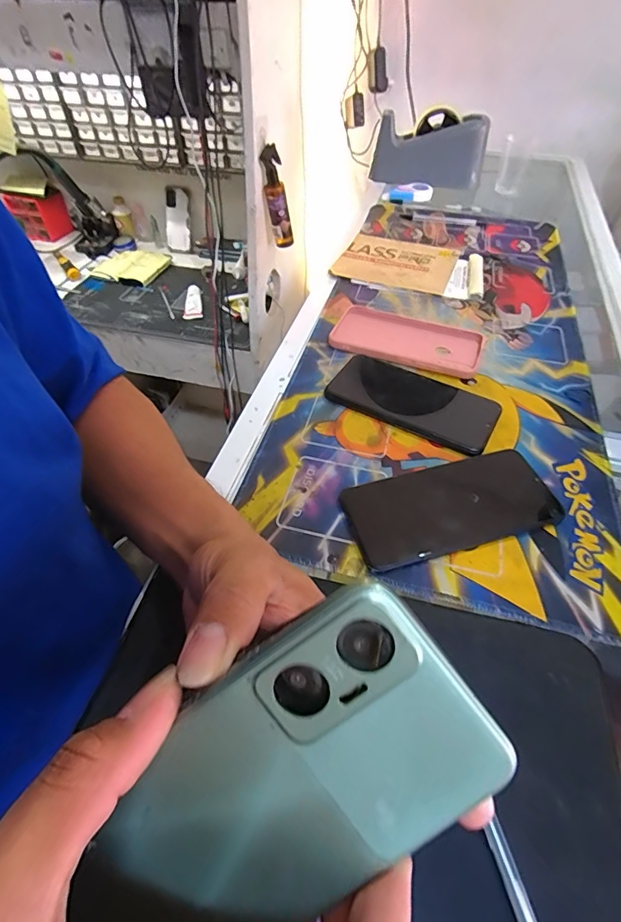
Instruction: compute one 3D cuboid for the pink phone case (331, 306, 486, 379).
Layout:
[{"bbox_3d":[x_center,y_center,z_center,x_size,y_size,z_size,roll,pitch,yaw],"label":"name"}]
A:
[{"bbox_3d":[0.108,-0.138,0.496,0.164,0.007,0.095,16,51,15],"label":"pink phone case"}]

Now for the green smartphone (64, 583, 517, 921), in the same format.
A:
[{"bbox_3d":[-0.014,0.105,0.133,0.139,0.012,0.075,-39,88,5],"label":"green smartphone"}]

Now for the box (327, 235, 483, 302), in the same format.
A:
[{"bbox_3d":[0.140,-0.276,0.622,0.197,0.014,0.131,14,50,13],"label":"box"}]

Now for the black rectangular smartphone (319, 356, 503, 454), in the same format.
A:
[{"bbox_3d":[0.100,-0.061,0.432,0.158,0.007,0.078,25,53,21],"label":"black rectangular smartphone"}]

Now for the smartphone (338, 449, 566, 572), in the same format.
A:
[{"bbox_3d":[0.111,0.033,0.346,0.163,0.008,0.077,-14,50,-11],"label":"smartphone"}]

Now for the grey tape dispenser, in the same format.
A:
[{"bbox_3d":[0.223,-0.579,0.821,0.205,0.105,0.069,-5,49,-4],"label":"grey tape dispenser"}]

